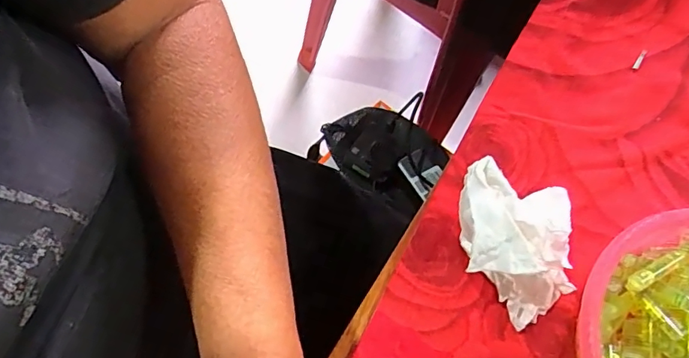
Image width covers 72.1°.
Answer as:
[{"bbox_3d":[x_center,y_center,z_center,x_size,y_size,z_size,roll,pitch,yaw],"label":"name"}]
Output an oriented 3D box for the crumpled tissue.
[{"bbox_3d":[0.103,0.040,0.284,0.081,0.067,0.072,17,67,5],"label":"crumpled tissue"}]

